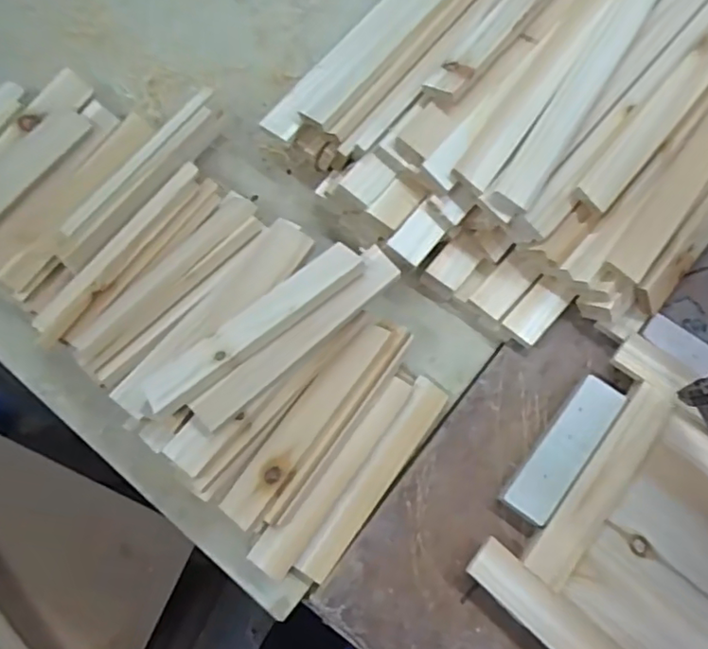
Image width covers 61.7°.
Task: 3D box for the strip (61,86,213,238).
[{"bbox_3d":[-0.160,-0.124,0.441,0.017,0.006,0.151,37,74,9],"label":"strip"}]

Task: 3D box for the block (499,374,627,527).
[{"bbox_3d":[0.145,0.085,0.411,0.033,0.016,0.112,37,76,10],"label":"block"}]

